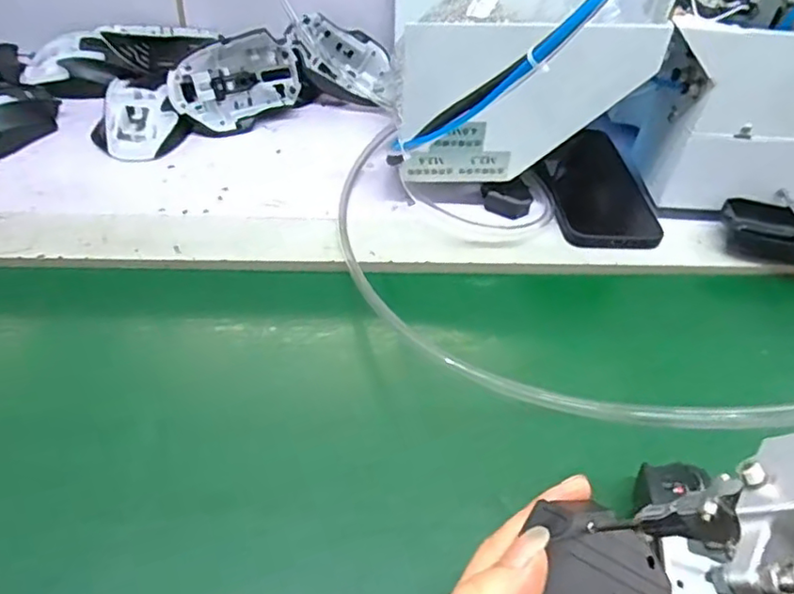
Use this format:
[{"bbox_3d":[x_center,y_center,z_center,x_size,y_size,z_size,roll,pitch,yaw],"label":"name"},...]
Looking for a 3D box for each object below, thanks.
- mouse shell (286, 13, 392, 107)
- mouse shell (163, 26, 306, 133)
[{"bbox_3d":[-0.056,-0.223,0.589,0.099,0.026,0.074,12,71,-20],"label":"mouse shell"},{"bbox_3d":[-0.140,-0.186,0.544,0.111,0.070,0.034,-34,26,-28],"label":"mouse shell"}]

